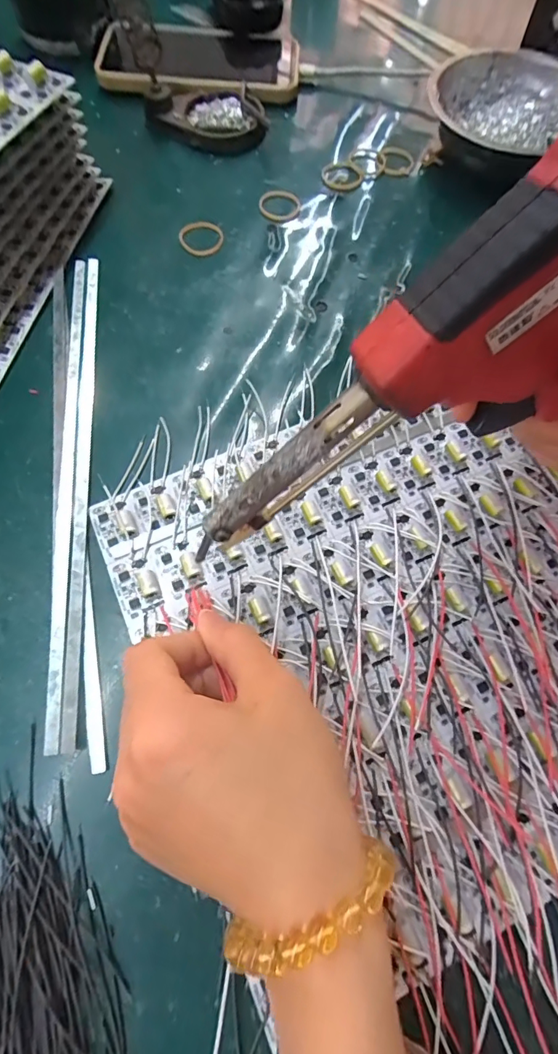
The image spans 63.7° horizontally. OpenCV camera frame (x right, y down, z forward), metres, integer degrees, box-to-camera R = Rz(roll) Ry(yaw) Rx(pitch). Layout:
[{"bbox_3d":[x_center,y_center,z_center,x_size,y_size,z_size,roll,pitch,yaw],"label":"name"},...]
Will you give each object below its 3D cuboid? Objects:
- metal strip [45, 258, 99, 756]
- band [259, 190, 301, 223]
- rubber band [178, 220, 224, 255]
[{"bbox_3d":[-0.114,-0.039,0.250,0.016,0.006,0.294,-6,69,-4],"label":"metal strip"},{"bbox_3d":[0.001,-0.237,0.329,0.032,0.004,0.033,0,69,-1],"label":"band"},{"bbox_3d":[-0.055,-0.205,0.317,0.031,0.004,0.034,-6,69,-4],"label":"rubber band"}]

